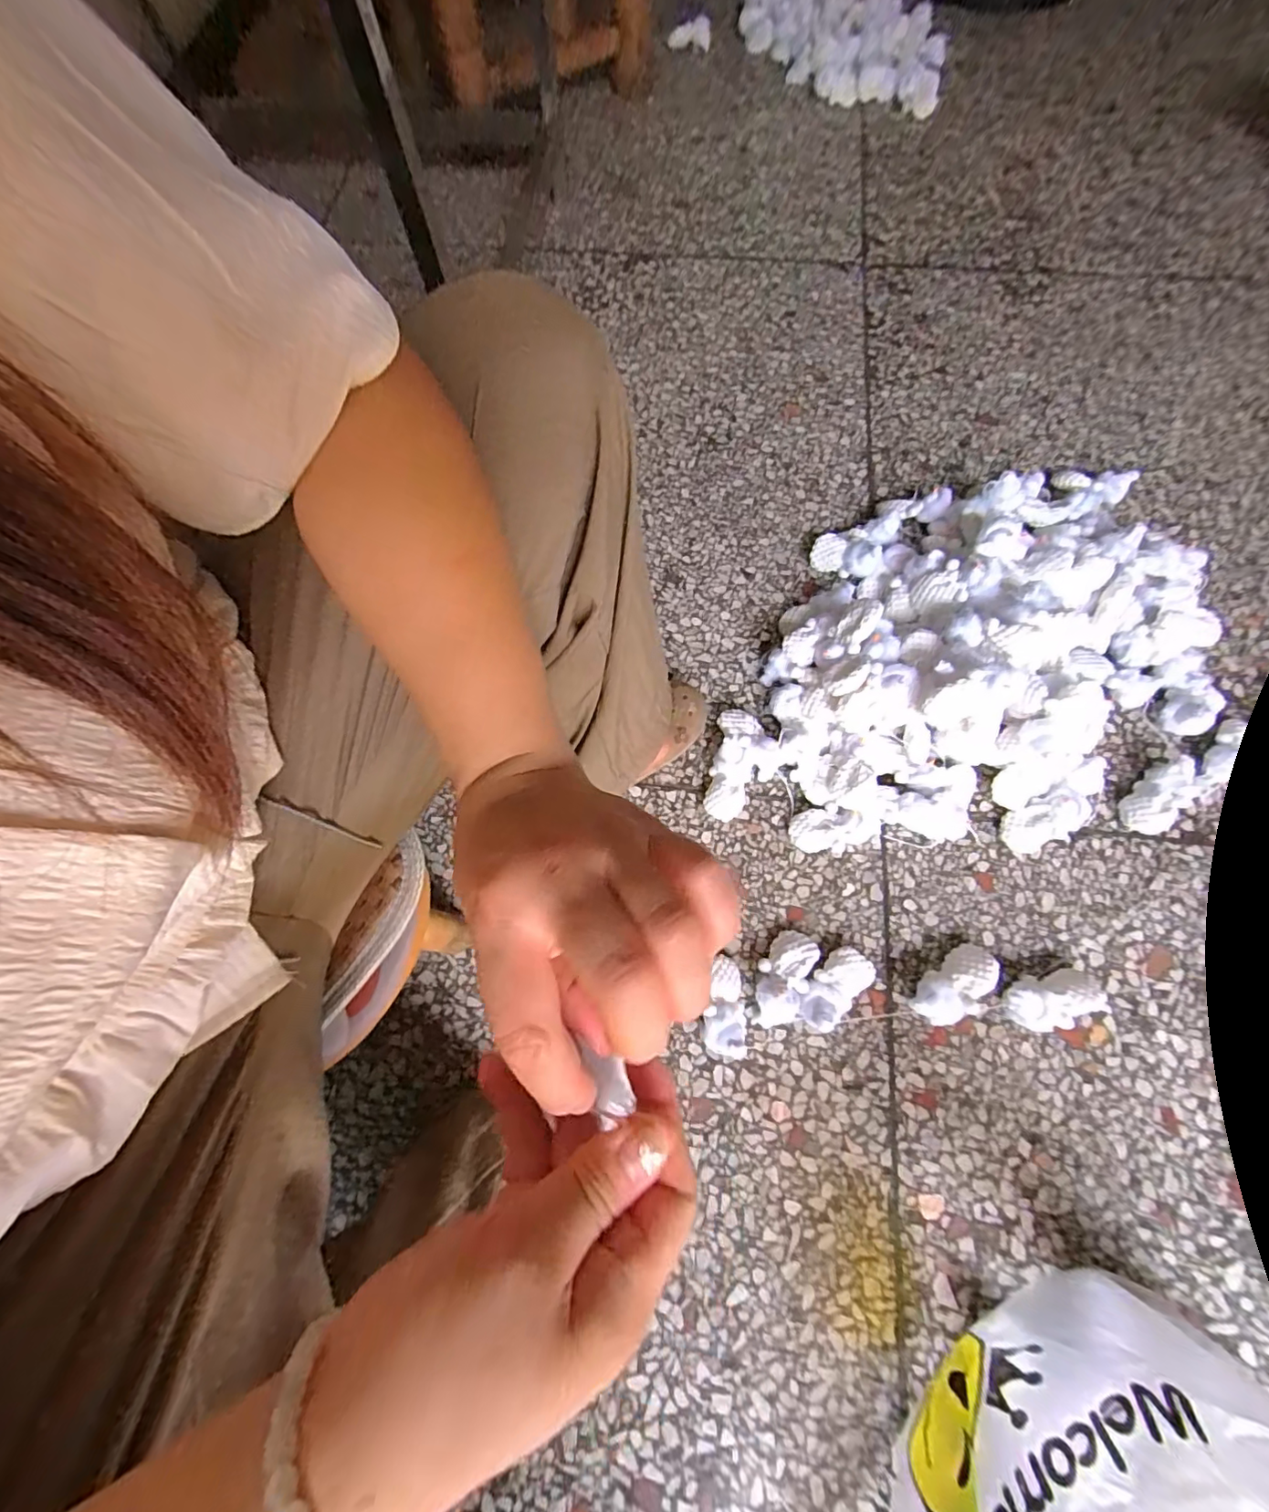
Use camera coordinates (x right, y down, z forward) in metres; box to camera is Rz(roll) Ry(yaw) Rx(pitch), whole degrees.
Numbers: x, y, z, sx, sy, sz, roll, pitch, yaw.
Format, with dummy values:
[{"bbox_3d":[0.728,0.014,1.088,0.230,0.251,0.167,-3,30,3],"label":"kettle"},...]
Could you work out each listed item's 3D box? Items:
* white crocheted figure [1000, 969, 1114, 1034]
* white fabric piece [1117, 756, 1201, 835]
[{"bbox_3d":[0.398,0.228,0.510,0.105,0.035,0.044,-12,69,-3],"label":"white crocheted figure"},{"bbox_3d":[0.557,0.045,0.577,0.086,0.041,0.048,-38,73,-12],"label":"white fabric piece"}]

